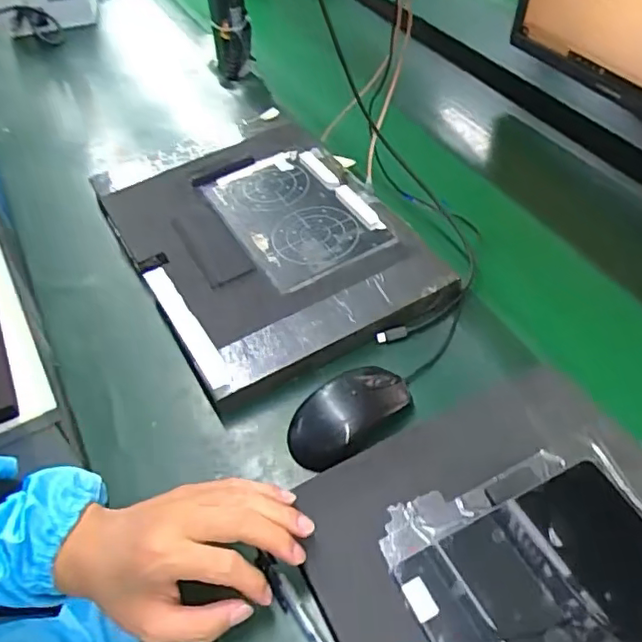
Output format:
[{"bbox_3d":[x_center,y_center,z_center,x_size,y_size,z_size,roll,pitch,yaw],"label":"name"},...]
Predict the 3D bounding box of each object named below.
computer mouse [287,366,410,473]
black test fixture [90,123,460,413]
[{"bbox_3d":[0.021,0.080,0.507,0.110,0.033,0.065,-35,56,-23],"label":"computer mouse"},{"bbox_3d":[-0.065,-0.100,0.647,0.261,0.032,0.359,-25,53,-17],"label":"black test fixture"}]

